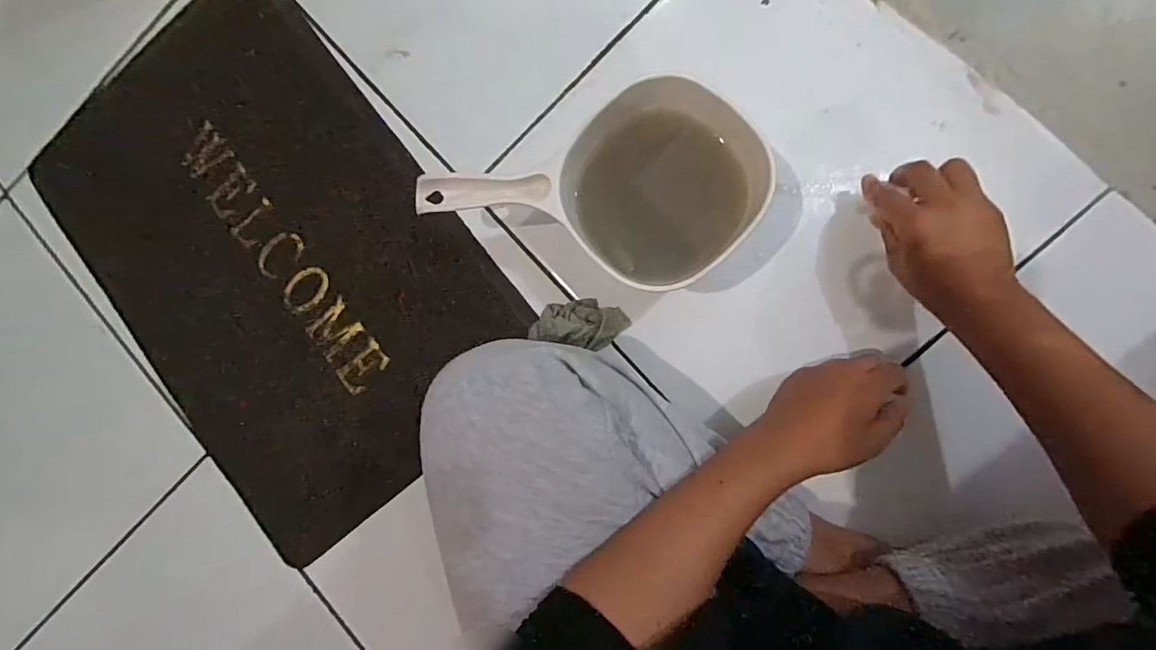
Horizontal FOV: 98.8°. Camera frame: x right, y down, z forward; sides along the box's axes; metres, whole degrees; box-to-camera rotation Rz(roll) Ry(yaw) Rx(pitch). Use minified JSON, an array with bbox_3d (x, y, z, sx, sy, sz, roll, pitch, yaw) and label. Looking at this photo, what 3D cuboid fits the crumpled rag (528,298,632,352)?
[{"bbox_3d":[0.001,-0.002,0.467,0.087,0.036,0.045,11,91,8],"label":"crumpled rag"}]

